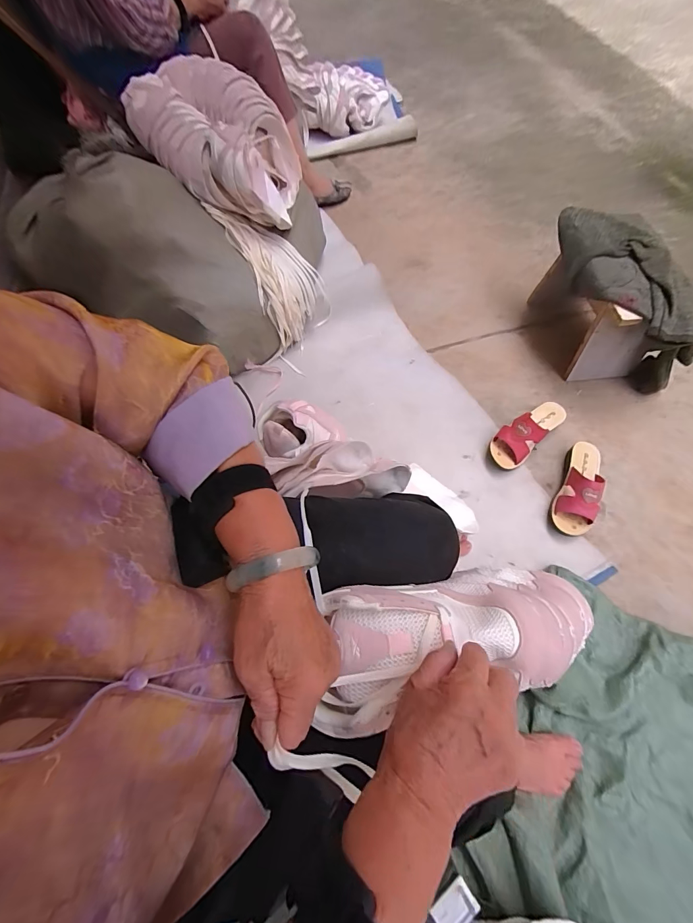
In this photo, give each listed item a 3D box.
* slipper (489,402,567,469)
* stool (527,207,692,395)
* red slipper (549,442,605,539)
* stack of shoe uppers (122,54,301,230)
[{"bbox_3d":[0.431,-0.076,0.873,0.213,0.082,0.082,-40,70,-15],"label":"slipper"},{"bbox_3d":[0.637,-0.380,0.913,0.203,0.259,0.420,-18,66,-6],"label":"stool"},{"bbox_3d":[0.515,0.053,0.807,0.077,0.080,0.225,23,69,12],"label":"red slipper"},{"bbox_3d":[-0.302,-0.773,0.904,0.379,0.190,0.309,16,74,-14],"label":"stack of shoe uppers"}]

